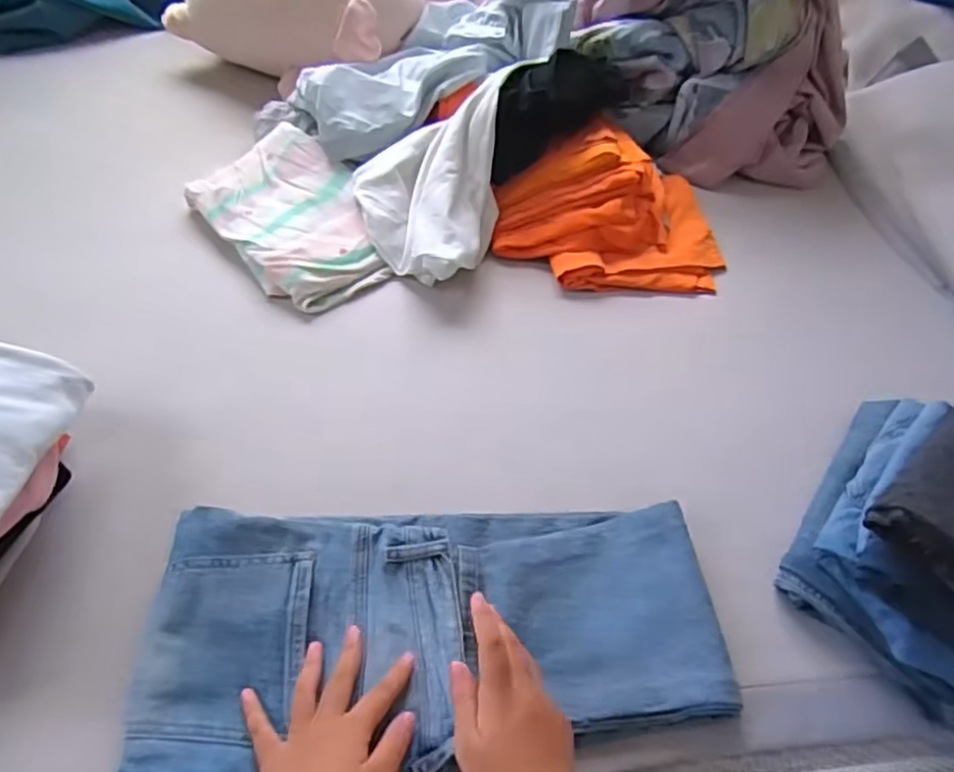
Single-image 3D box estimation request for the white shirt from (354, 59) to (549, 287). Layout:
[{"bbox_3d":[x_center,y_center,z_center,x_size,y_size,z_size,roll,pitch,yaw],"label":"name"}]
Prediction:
[{"bbox_3d":[-0.027,-0.243,0.835,0.224,0.118,0.224,-17,57,-17],"label":"white shirt"}]

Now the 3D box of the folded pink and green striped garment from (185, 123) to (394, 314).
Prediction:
[{"bbox_3d":[-0.220,-0.207,0.834,0.167,0.048,0.255,-33,63,-26],"label":"folded pink and green striped garment"}]

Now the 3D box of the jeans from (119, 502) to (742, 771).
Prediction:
[{"bbox_3d":[-0.028,0.200,0.547,0.456,0.031,0.237,-5,54,-11],"label":"jeans"}]

